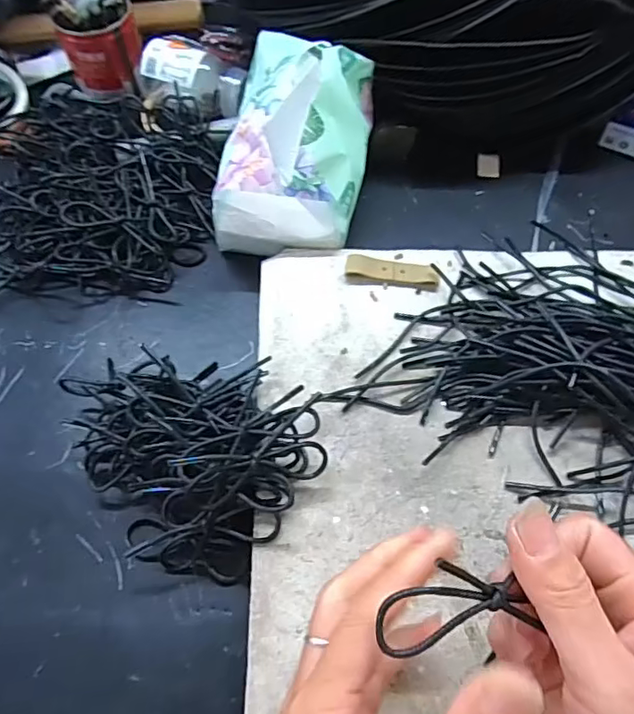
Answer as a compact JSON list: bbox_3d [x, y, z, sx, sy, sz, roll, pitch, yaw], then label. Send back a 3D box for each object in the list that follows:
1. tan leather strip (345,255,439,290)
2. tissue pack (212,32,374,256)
[{"bbox_3d":[0.049,-0.055,0.355,0.060,0.006,0.017,9,61,6],"label":"tan leather strip"},{"bbox_3d":[-0.011,-0.149,0.382,0.093,0.096,0.140,12,61,7],"label":"tissue pack"}]

